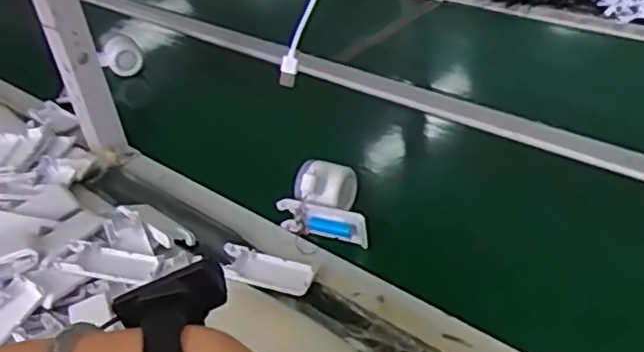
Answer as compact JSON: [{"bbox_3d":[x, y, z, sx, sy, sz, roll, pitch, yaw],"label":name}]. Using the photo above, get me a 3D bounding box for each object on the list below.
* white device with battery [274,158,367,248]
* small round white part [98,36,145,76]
[{"bbox_3d":[0.007,0.022,0.746,0.096,0.066,0.063,6,38,19],"label":"white device with battery"},{"bbox_3d":[-0.331,-0.195,1.116,0.073,0.062,0.028,-31,42,-29],"label":"small round white part"}]

